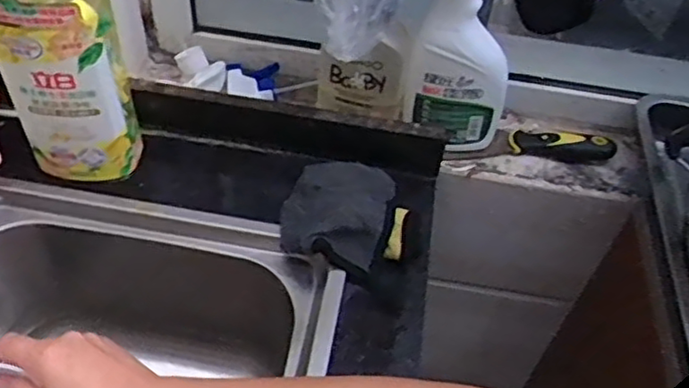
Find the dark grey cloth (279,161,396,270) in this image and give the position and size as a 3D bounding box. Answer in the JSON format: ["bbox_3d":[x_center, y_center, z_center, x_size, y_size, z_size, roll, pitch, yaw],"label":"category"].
[{"bbox_3d":[-0.007,0.012,0.596,0.091,0.031,0.120,15,48,8],"label":"dark grey cloth"}]

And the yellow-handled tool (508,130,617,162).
[{"bbox_3d":[0.234,-0.051,0.694,0.110,0.029,0.018,8,47,1],"label":"yellow-handled tool"}]

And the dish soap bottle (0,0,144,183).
[{"bbox_3d":[-0.234,-0.117,0.533,0.094,0.266,0.051,-16,51,-19],"label":"dish soap bottle"}]

